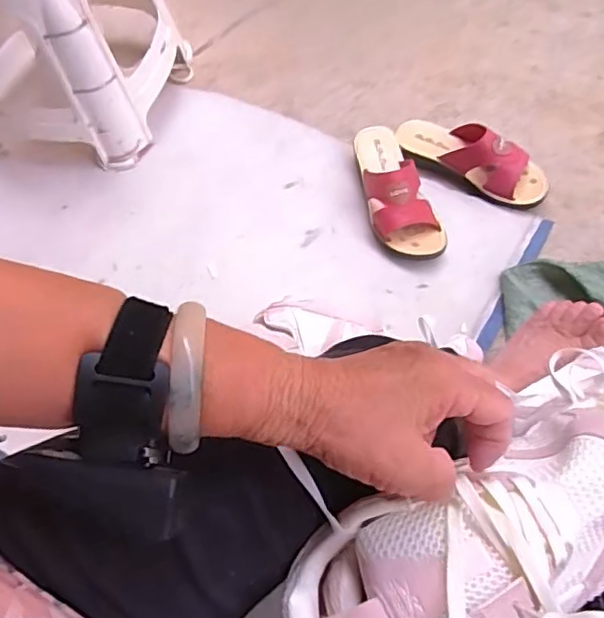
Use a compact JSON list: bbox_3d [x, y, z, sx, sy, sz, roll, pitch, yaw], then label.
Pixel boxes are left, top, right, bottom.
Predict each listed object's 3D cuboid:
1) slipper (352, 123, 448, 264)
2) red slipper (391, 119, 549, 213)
[{"bbox_3d":[0.133,-0.174,0.866,0.090,0.079,0.221,-12,63,2],"label":"slipper"},{"bbox_3d":[0.246,-0.222,0.894,0.228,0.077,0.076,30,71,20],"label":"red slipper"}]

